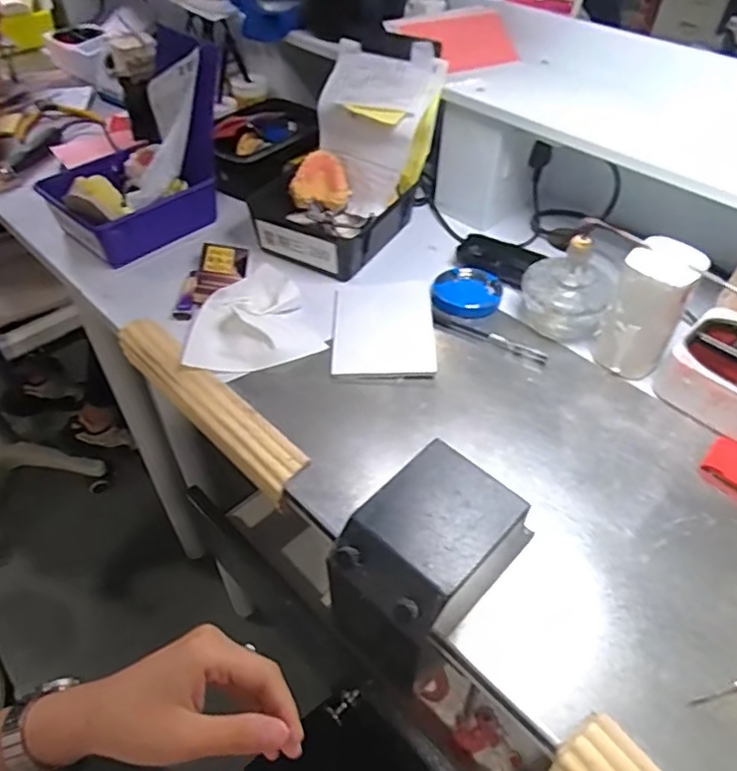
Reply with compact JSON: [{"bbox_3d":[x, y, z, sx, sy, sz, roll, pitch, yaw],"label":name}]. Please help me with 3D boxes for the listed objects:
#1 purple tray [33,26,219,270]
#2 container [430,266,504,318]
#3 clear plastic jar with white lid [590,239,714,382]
[{"bbox_3d":[-0.284,-0.285,0.708,0.220,0.183,0.148,-33,55,-28],"label":"purple tray"},{"bbox_3d":[0.115,-0.109,0.675,0.077,0.021,0.082,-1,47,1],"label":"container"},{"bbox_3d":[0.264,-0.070,0.555,0.061,0.125,0.052,32,56,28],"label":"clear plastic jar with white lid"}]

